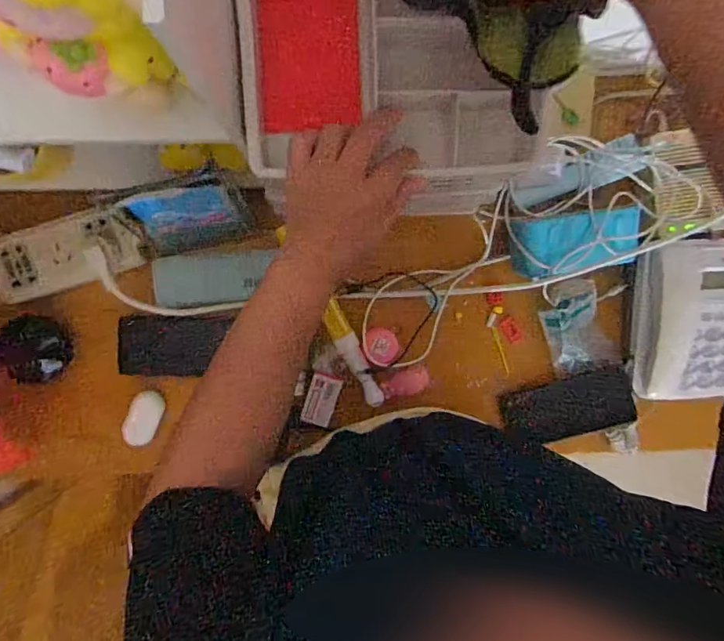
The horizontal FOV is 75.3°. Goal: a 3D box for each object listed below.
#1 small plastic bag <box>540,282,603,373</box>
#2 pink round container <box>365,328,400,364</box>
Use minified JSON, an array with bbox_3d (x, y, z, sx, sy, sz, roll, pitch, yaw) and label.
[{"bbox_3d":[0.277,0.013,0.605,0.067,0.034,0.107,-22,96,-1],"label":"small plastic bag"},{"bbox_3d":[0.026,0.031,0.596,0.040,0.012,0.044,0,95,-3],"label":"pink round container"}]

